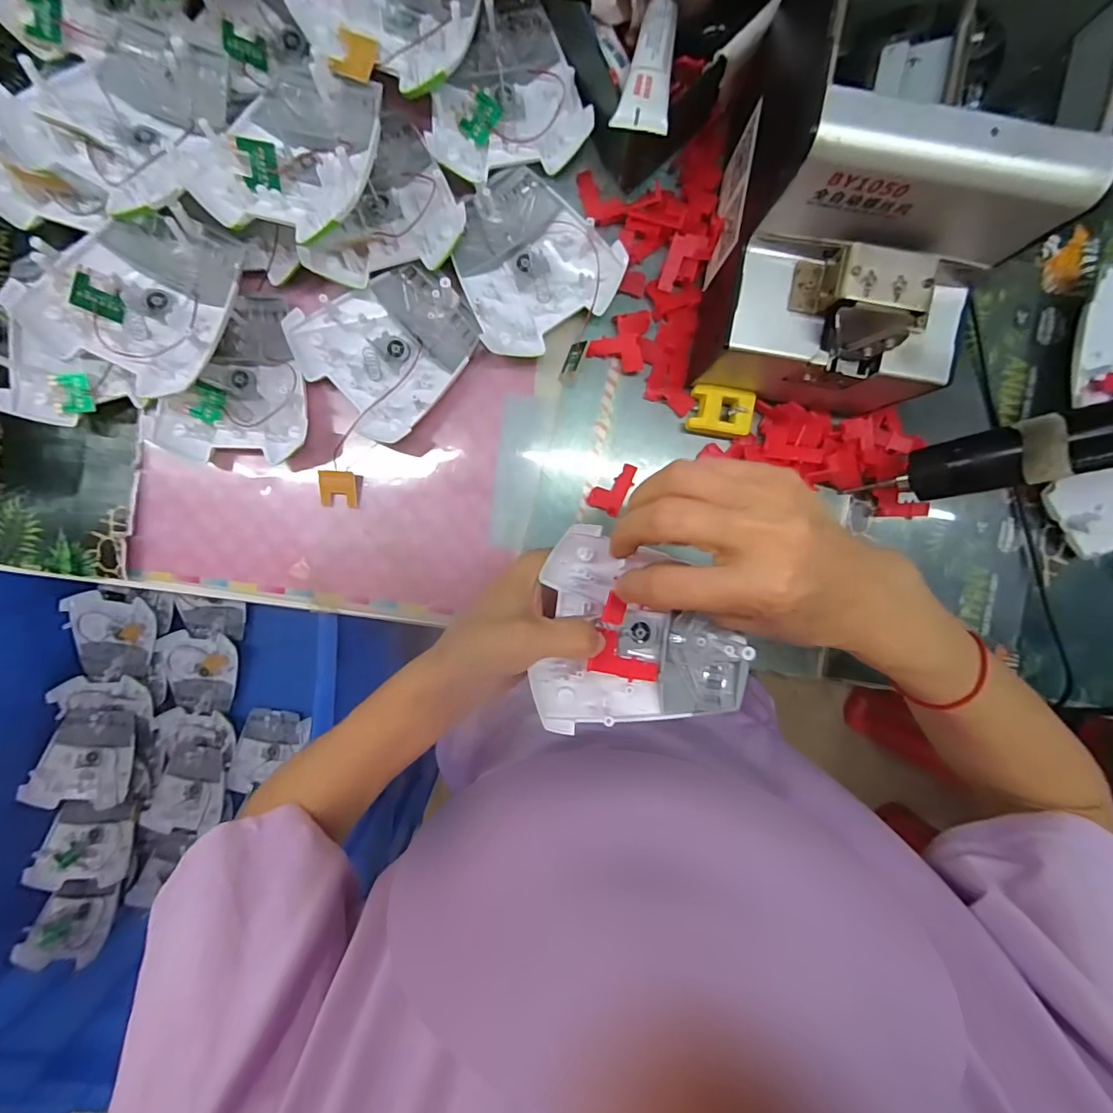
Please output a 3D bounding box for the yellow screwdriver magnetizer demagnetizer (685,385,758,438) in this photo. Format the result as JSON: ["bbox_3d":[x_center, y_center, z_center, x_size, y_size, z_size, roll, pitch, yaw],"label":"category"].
[{"bbox_3d":[0.110,-0.097,0.330,0.041,0.013,0.032,8,107,16],"label":"yellow screwdriver magnetizer demagnetizer"}]

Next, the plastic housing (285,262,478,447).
[{"bbox_3d":[-0.107,-0.137,0.318,0.101,0.021,0.094,-42,97,4],"label":"plastic housing"}]

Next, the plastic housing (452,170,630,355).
[{"bbox_3d":[-0.019,-0.190,0.317,0.095,0.024,0.101,-34,98,3],"label":"plastic housing"}]

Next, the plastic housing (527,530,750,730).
[{"bbox_3d":[0.046,0.041,0.252,0.106,0.024,0.096,9,98,-3],"label":"plastic housing"}]

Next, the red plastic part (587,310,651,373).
[{"bbox_3d":[0.042,-0.144,0.327,0.038,0.009,0.038,5,98,-3],"label":"red plastic part"}]

